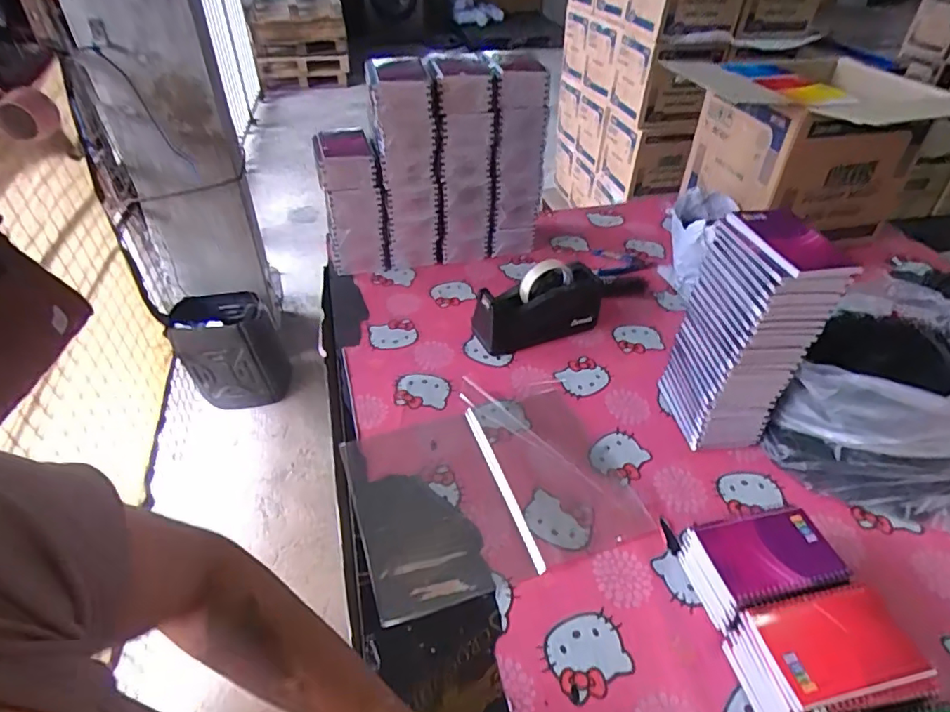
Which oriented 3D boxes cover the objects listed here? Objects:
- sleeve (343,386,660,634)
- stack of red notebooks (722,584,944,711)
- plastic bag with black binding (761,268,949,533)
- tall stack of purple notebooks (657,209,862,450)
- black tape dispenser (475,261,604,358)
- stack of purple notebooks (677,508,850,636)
[{"bbox_3d":[0.016,0.161,0.697,0.318,0.011,0.252,-12,43,-16],"label":"sleeve"},{"bbox_3d":[0.313,0.279,0.509,0.140,0.081,0.095,-7,42,-10],"label":"stack of red notebooks"},{"bbox_3d":[0.573,0.040,0.733,0.233,0.156,0.360,31,48,29],"label":"plastic bag with black binding"},{"bbox_3d":[0.337,-0.022,0.717,0.107,0.286,0.136,-1,41,-4],"label":"tall stack of purple notebooks"},{"bbox_3d":[0.101,-0.084,0.894,0.208,0.112,0.078,-13,43,-17],"label":"black tape dispenser"},{"bbox_3d":[0.291,0.218,0.583,0.135,0.073,0.097,-9,42,-13],"label":"stack of purple notebooks"}]

